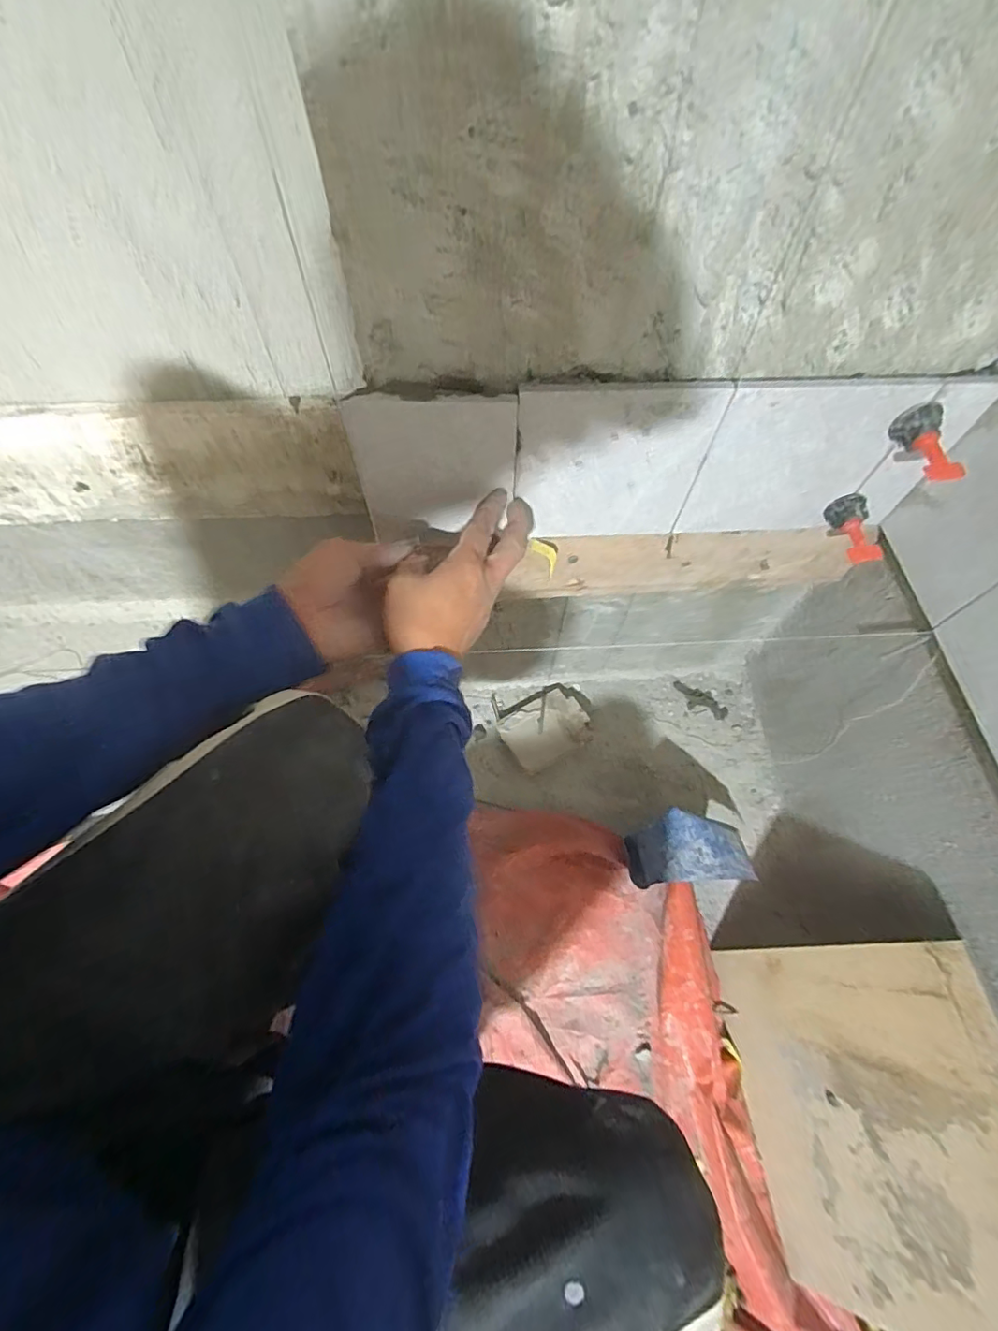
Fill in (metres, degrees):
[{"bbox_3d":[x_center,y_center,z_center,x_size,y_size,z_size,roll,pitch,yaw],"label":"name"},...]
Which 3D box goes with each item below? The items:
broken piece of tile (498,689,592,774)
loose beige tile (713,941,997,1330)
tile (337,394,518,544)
[{"bbox_3d":[0.073,0.093,0.791,0.135,0.042,0.102,-29,68,-14],"label":"broken piece of tile"},{"bbox_3d":[0.337,0.420,0.488,0.013,0.289,0.290,5,60,-24],"label":"loose beige tile"},{"bbox_3d":[-0.048,-0.148,0.412,0.118,0.125,0.009,-2,64,-2],"label":"tile"}]

